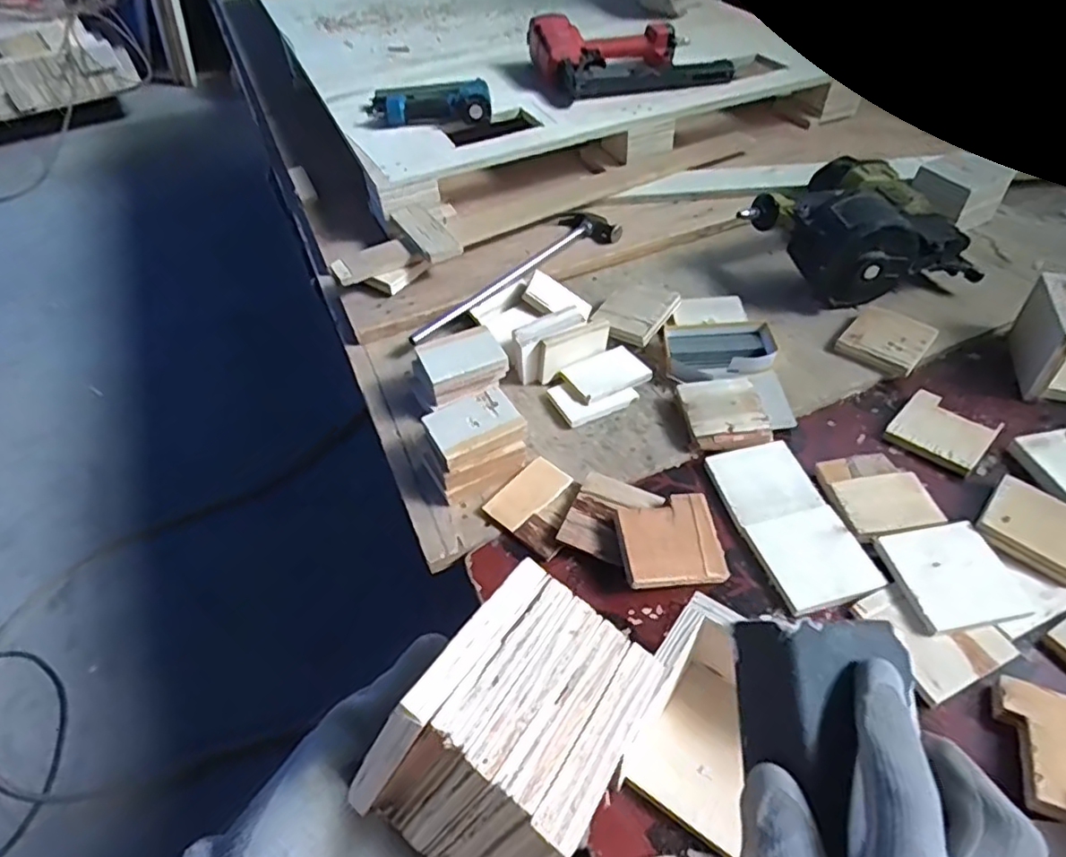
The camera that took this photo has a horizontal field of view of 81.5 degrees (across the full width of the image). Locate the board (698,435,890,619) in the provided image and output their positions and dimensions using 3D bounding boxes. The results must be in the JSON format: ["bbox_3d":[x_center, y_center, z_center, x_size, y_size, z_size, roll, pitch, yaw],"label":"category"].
[{"bbox_3d":[0.243,0.089,0.595,0.089,0.017,0.174,-15,52,-11],"label":"board"}]

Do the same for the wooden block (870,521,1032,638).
[{"bbox_3d":[0.358,0.127,0.531,0.089,0.015,0.089,-9,49,-5],"label":"wooden block"}]

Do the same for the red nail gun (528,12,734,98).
[{"bbox_3d":[0.165,-0.656,1.090,0.315,0.073,0.236,-13,50,-8],"label":"red nail gun"}]

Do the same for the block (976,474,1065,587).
[{"bbox_3d":[0.454,0.087,0.554,0.081,0.017,0.080,35,59,28],"label":"block"}]

